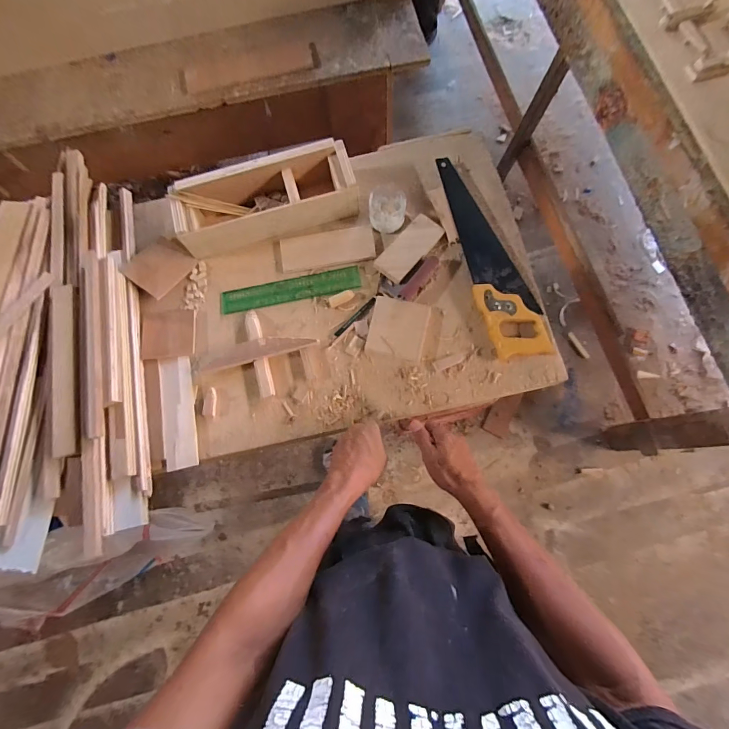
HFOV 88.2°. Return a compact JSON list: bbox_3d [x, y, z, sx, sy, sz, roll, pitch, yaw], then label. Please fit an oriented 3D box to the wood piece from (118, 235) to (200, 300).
[{"bbox_3d":[-0.371,-0.178,0.681,0.088,0.007,0.102,33,67,4],"label":"wood piece"}]

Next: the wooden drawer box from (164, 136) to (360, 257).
[{"bbox_3d":[-0.173,-0.296,0.676,0.316,0.076,0.120,-18,76,-4],"label":"wooden drawer box"}]

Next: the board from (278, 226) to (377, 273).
[{"bbox_3d":[-0.067,-0.212,0.685,0.168,0.012,0.066,-10,74,0],"label":"board"}]

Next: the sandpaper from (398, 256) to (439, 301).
[{"bbox_3d":[0.098,-0.150,0.664,0.025,0.009,0.100,37,80,12],"label":"sandpaper"}]

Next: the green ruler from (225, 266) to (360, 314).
[{"bbox_3d":[-0.131,-0.134,0.676,0.246,0.006,0.046,-12,72,-2],"label":"green ruler"}]

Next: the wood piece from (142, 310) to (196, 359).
[{"bbox_3d":[-0.336,-0.050,0.645,0.086,0.004,0.081,-9,74,0],"label":"wood piece"}]

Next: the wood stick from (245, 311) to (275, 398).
[{"bbox_3d":[-0.178,-0.020,0.637,0.025,0.022,0.157,-16,75,-2],"label":"wood stick"}]

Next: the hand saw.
[{"bbox_3d":[0.224,-0.200,0.680,0.103,0.024,0.395,-17,75,-2],"label":"hand saw"}]

